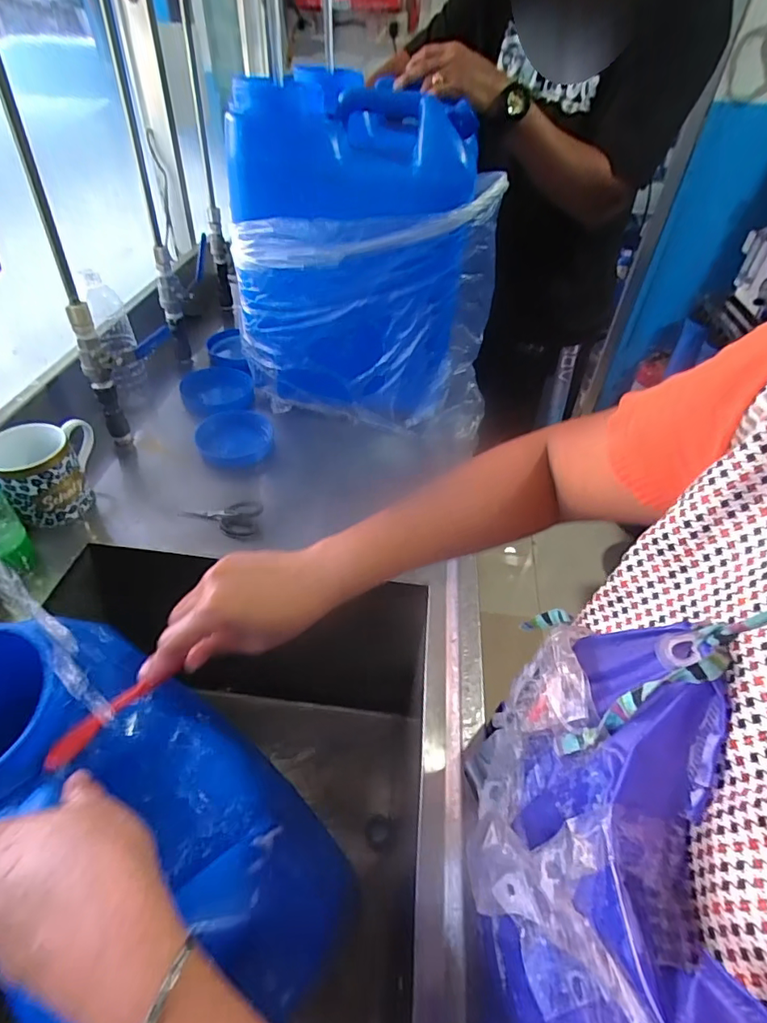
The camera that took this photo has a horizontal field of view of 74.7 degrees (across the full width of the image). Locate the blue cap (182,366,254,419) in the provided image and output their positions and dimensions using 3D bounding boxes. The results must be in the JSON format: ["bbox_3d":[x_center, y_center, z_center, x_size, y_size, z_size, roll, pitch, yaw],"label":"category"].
[{"bbox_3d":[-0.284,-0.208,0.863,0.114,0.029,0.120,-7,45,-10],"label":"blue cap"}]

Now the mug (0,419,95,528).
[{"bbox_3d":[-0.412,-0.053,0.629,0.114,0.104,0.089,-26,52,-27],"label":"mug"}]

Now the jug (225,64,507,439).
[{"bbox_3d":[-0.018,-0.355,0.764,0.377,0.410,0.218,10,45,7],"label":"jug"}]

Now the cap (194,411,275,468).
[{"bbox_3d":[-0.227,-0.115,0.777,0.118,0.022,0.126,2,45,-2],"label":"cap"}]

